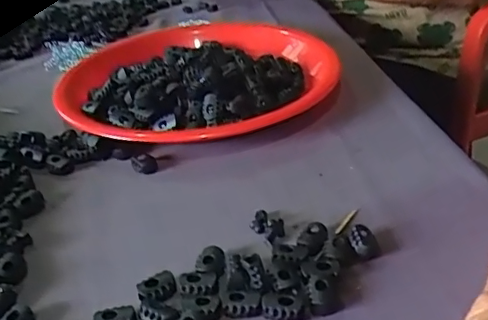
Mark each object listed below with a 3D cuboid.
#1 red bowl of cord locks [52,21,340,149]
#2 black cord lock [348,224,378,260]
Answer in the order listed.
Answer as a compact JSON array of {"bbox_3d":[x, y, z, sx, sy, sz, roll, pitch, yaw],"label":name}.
[{"bbox_3d":[-0.051,-0.080,0.555,0.246,0.049,0.259,-4,30,2],"label":"red bowl of cord locks"},{"bbox_3d":[0.071,0.048,0.340,0.017,0.011,0.024,0,31,8],"label":"black cord lock"}]

